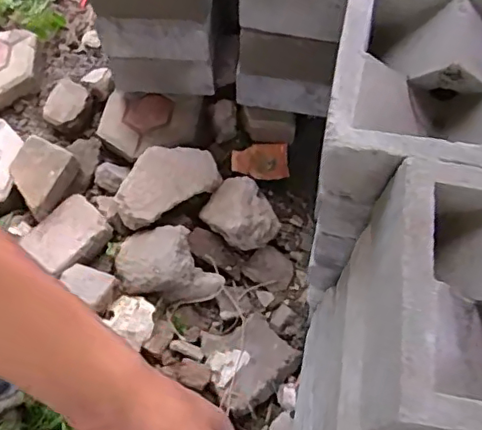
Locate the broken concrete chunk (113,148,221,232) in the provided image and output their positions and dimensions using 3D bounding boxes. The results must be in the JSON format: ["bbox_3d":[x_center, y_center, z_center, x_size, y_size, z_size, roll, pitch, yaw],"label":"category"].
[{"bbox_3d":[-0.144,-0.064,1.084,0.203,0.063,0.114,-27,66,-11],"label":"broken concrete chunk"}]

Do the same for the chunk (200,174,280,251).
[{"bbox_3d":[0.001,-0.003,1.086,0.144,0.072,0.115,41,71,19],"label":"chunk"}]

